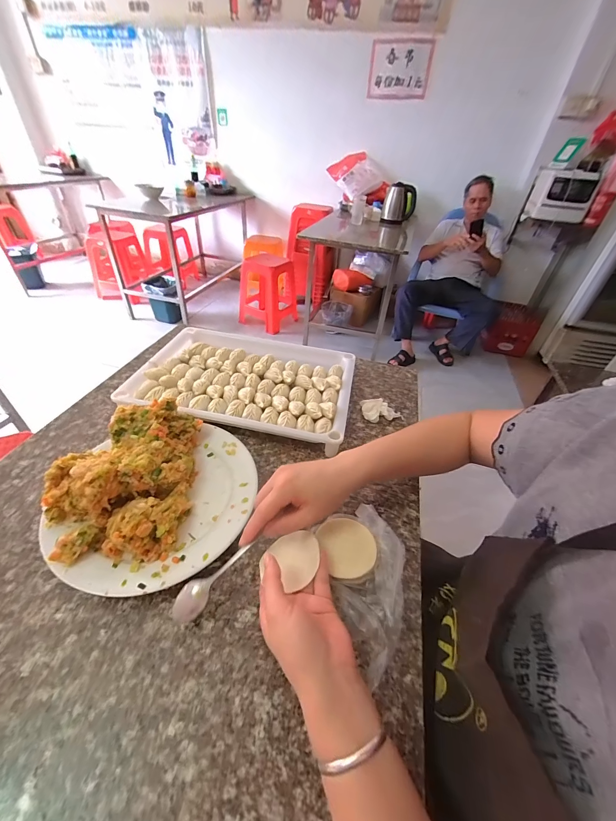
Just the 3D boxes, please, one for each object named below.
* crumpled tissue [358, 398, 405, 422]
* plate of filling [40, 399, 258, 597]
[{"bbox_3d":[0.135,0.002,0.570,0.079,0.028,0.043,15,42,11],"label":"crumpled tissue"},{"bbox_3d":[-0.185,0.088,0.390,0.219,0.082,0.234,3,41,-2],"label":"plate of filling"}]

